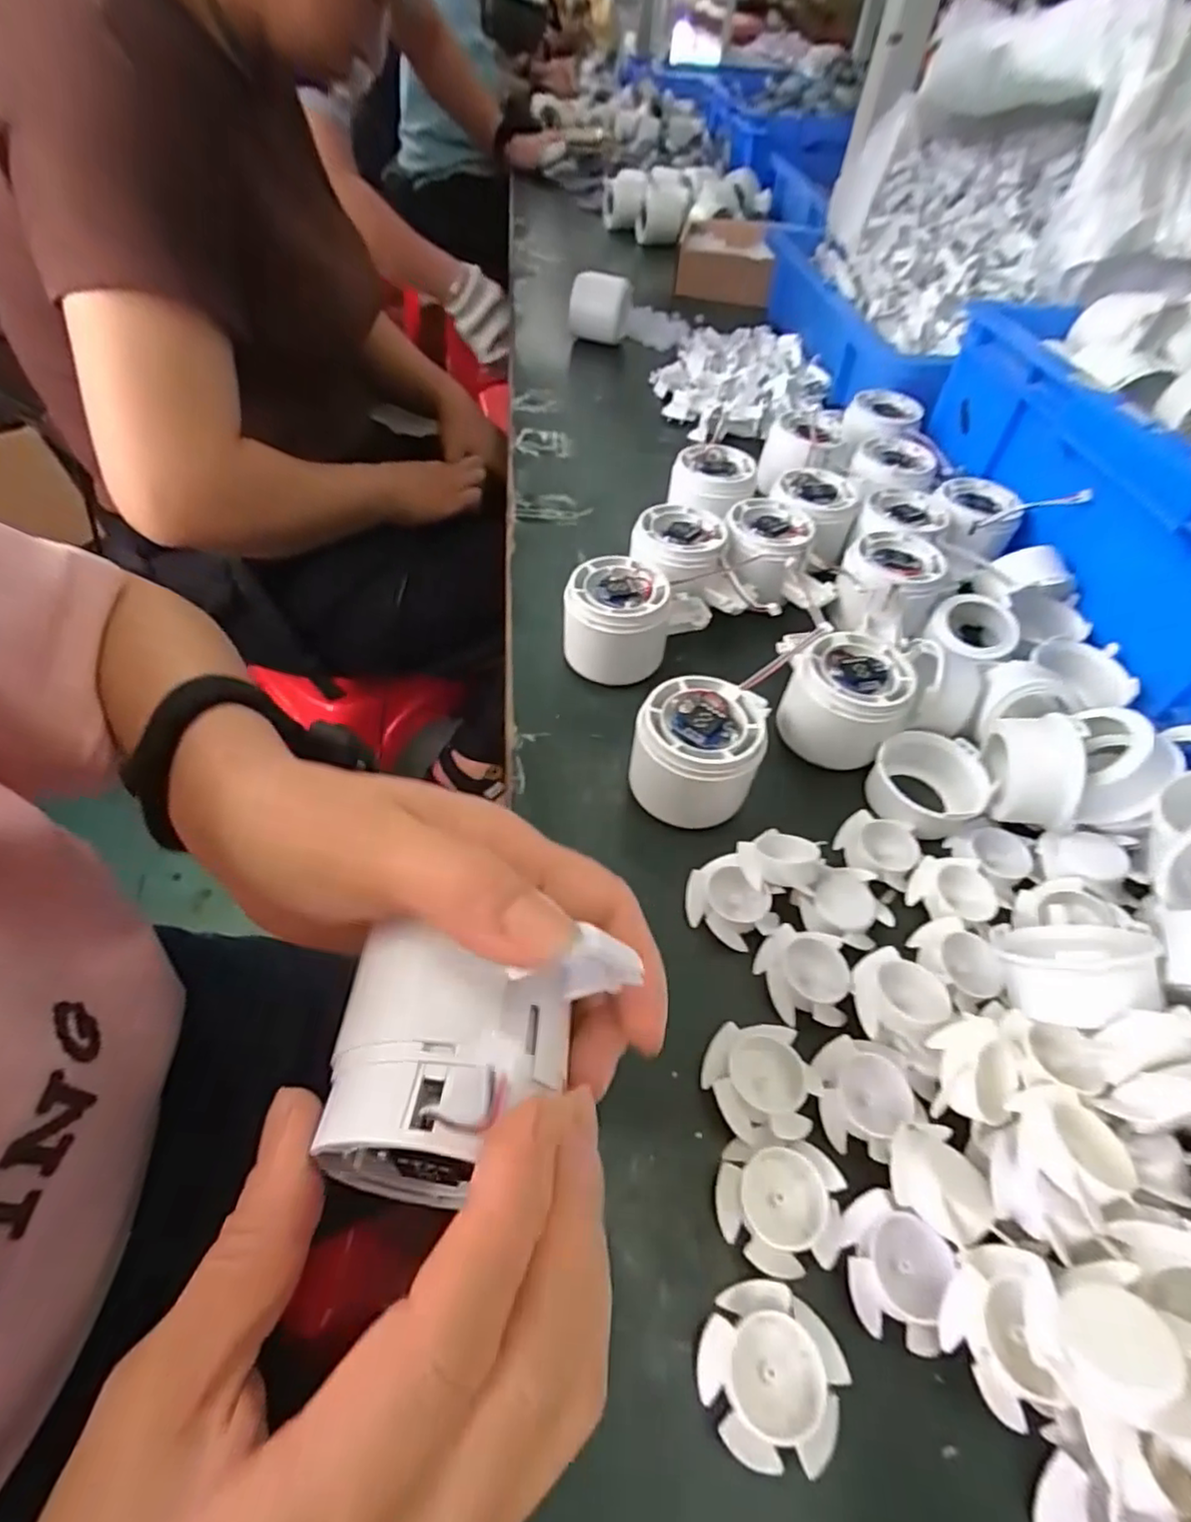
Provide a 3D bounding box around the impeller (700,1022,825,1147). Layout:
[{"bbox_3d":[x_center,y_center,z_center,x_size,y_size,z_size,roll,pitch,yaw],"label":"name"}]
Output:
[{"bbox_3d":[0.061,0.118,0.240,0.042,0.014,0.037,-3,52,-6],"label":"impeller"}]

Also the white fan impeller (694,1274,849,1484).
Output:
[{"bbox_3d":[0.051,0.181,0.192,0.038,0.015,0.039,2,51,-2],"label":"white fan impeller"}]

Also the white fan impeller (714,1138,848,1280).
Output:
[{"bbox_3d":[0.062,0.148,0.217,0.040,0.013,0.036,3,51,-1],"label":"white fan impeller"}]

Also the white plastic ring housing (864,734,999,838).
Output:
[{"bbox_3d":[0.170,0.012,0.333,0.051,0.027,0.051,2,51,-2],"label":"white plastic ring housing"}]

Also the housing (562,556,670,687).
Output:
[{"bbox_3d":[0.011,-0.078,0.370,0.056,0.052,0.052,8,51,3],"label":"housing"}]

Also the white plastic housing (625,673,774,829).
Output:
[{"bbox_3d":[0.049,-0.004,0.309,0.056,0.047,0.059,2,51,-2],"label":"white plastic housing"}]

